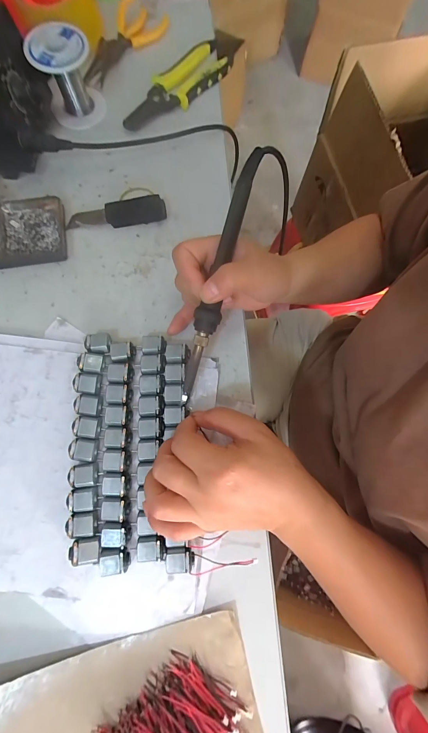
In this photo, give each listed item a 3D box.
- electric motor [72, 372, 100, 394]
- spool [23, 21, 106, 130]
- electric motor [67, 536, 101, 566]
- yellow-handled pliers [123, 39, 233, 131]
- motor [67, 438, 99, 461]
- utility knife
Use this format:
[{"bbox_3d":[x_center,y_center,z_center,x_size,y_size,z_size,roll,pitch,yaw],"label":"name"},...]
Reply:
[{"bbox_3d":[-0.118,0.016,0.273,0.023,0.014,0.018,6,77,1],"label":"electric motor"},{"bbox_3d":[-0.165,-0.325,0.332,0.062,0.065,0.062,-20,78,-5],"label":"spool"},{"bbox_3d":[-0.105,0.150,0.240,0.025,0.019,0.017,-8,77,-3],"label":"electric motor"},{"bbox_3d":[-0.048,-0.347,0.361,0.155,0.026,0.043,-41,80,-9],"label":"yellow-handled pliers"},{"bbox_3d":[-0.116,0.074,0.261,0.027,0.014,0.019,7,77,1],"label":"motor"},{"bbox_3d":[-0.105,-0.164,0.313,0.105,0.020,0.019,-5,77,-2],"label":"utility knife"}]

